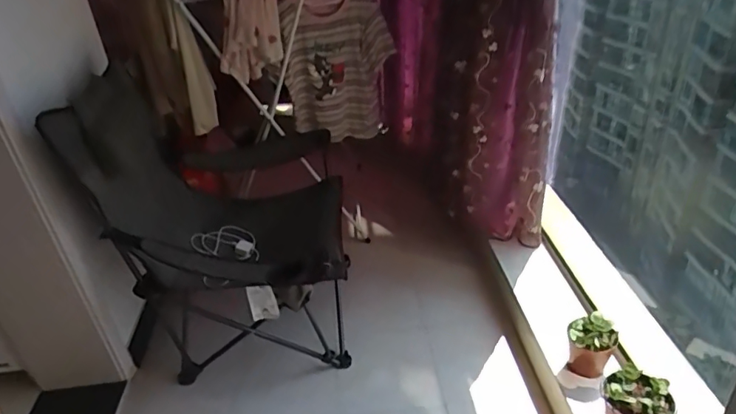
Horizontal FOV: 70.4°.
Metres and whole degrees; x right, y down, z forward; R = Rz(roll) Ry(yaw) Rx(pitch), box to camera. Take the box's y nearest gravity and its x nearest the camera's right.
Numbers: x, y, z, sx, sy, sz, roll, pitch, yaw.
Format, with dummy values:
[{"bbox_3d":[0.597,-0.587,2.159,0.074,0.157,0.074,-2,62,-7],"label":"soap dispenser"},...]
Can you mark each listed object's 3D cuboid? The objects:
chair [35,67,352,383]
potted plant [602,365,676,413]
[{"bbox_3d":[-0.400,0.013,1.562,0.602,0.803,0.789,-7,32,0],"label":"chair"},{"bbox_3d":[0.591,0.449,1.153,0.140,0.144,0.114,20,41,36],"label":"potted plant"}]

